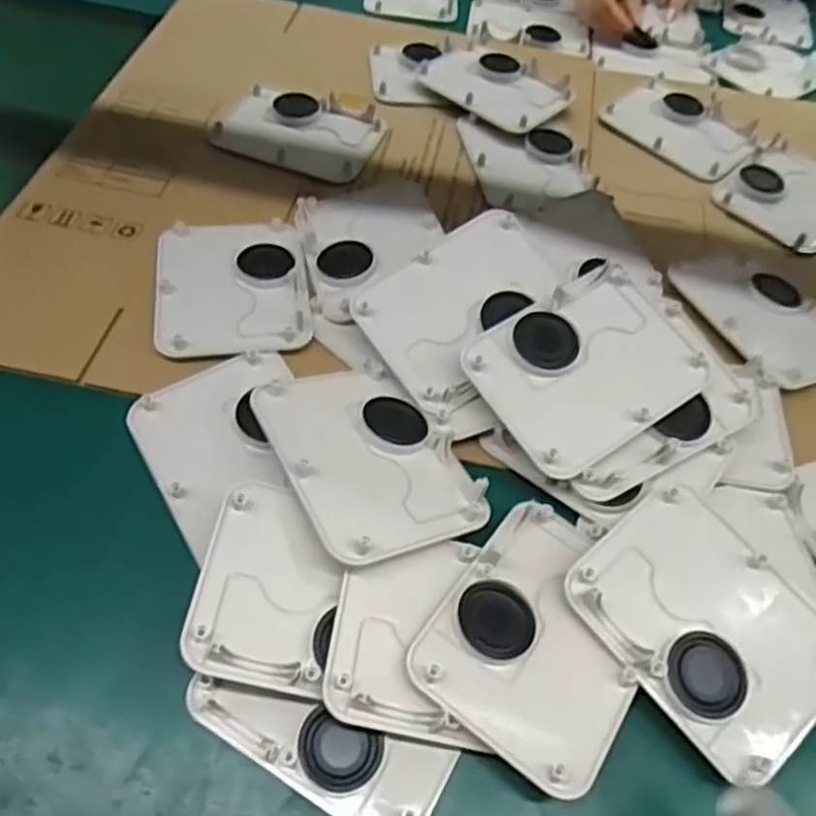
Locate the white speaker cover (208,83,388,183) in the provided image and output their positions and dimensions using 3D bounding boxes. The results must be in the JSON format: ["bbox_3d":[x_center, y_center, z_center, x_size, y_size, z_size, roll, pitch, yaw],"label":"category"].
[{"bbox_3d":[-0.089,-0.235,0.597,0.124,0.015,0.094,19,53,8],"label":"white speaker cover"}]

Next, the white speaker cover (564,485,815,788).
[{"bbox_3d":[0.151,0.105,0.354,0.094,0.020,0.123,-32,62,-26],"label":"white speaker cover"}]

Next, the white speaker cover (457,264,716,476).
[{"bbox_3d":[0.106,-0.025,0.415,0.126,0.012,0.096,-30,72,-15],"label":"white speaker cover"}]

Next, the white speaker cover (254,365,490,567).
[{"bbox_3d":[-0.022,0.023,0.392,0.093,0.026,0.124,-20,58,-20],"label":"white speaker cover"}]

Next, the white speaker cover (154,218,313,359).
[{"bbox_3d":[-0.118,-0.086,0.483,0.101,0.011,0.127,-6,54,-10],"label":"white speaker cover"}]

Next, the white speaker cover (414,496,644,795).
[{"bbox_3d":[0.069,0.109,0.351,0.098,0.013,0.122,32,56,17],"label":"white speaker cover"}]

